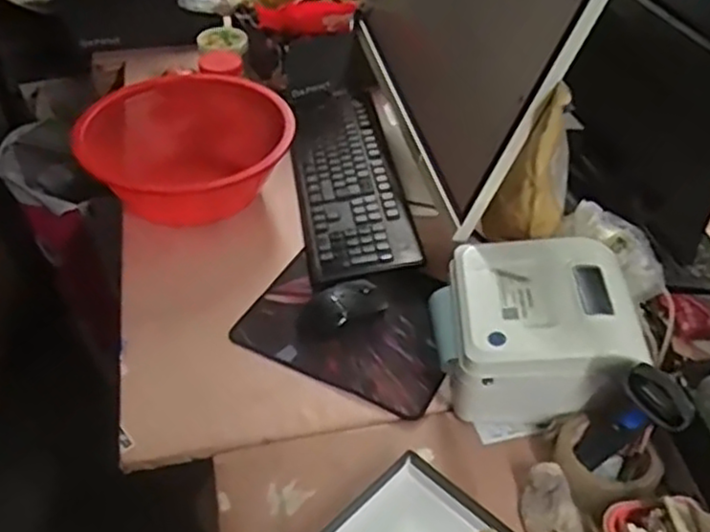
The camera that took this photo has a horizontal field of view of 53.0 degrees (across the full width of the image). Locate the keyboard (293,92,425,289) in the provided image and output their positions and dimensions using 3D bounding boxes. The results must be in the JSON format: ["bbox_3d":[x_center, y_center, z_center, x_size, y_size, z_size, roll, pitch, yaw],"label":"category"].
[{"bbox_3d":[-0.021,-0.144,1.085,0.143,0.035,0.470,-7,43,-8],"label":"keyboard"}]

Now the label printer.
[{"bbox_3d":[0.191,0.072,0.782,0.194,0.126,0.164,-1,43,-2],"label":"label printer"}]

